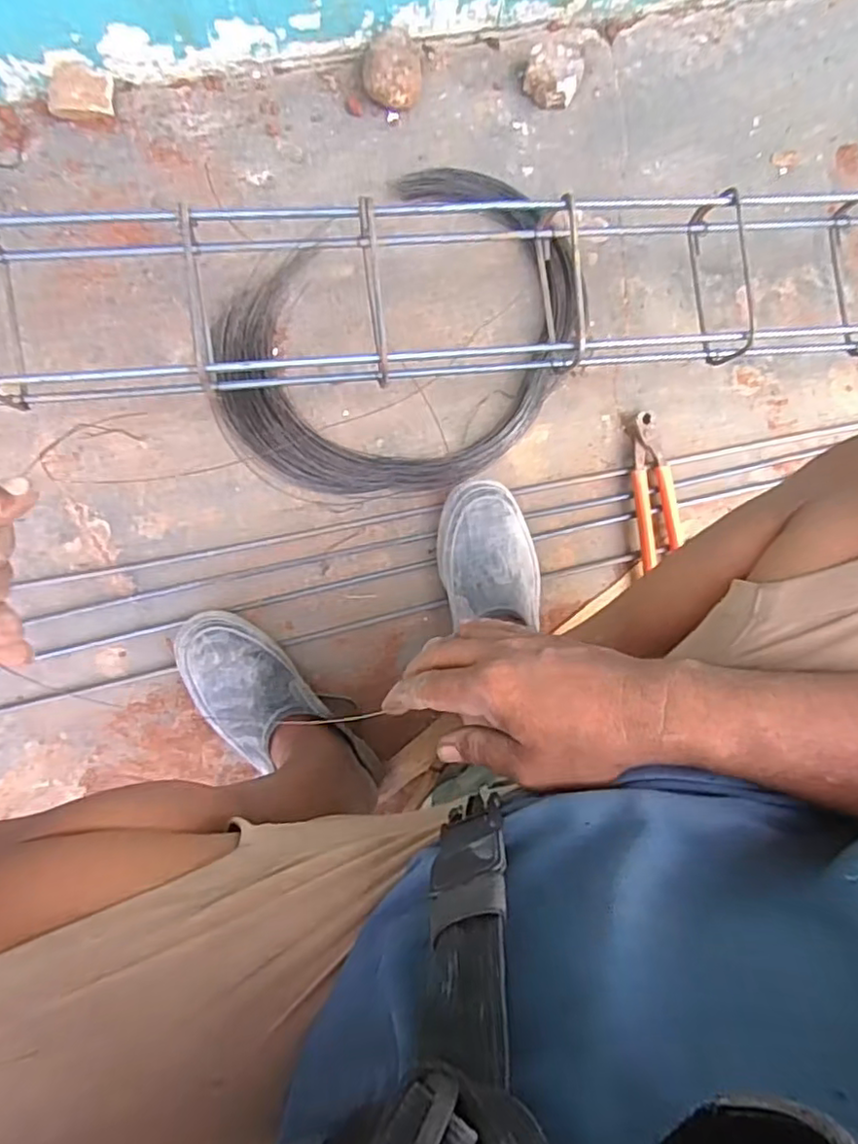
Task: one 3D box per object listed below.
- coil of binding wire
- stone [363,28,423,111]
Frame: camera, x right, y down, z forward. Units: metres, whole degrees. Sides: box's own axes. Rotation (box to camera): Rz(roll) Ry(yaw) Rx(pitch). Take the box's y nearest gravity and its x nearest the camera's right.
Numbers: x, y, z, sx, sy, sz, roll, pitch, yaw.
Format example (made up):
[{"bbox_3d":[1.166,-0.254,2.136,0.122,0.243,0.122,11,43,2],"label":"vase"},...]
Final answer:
[{"bbox_3d":[-0.020,-0.270,0.723,0.450,0.035,0.330,-35,89,-2],"label":"coil of binding wire"},{"bbox_3d":[-0.042,-0.570,0.704,0.067,0.056,0.078,0,90,-2],"label":"stone"}]

